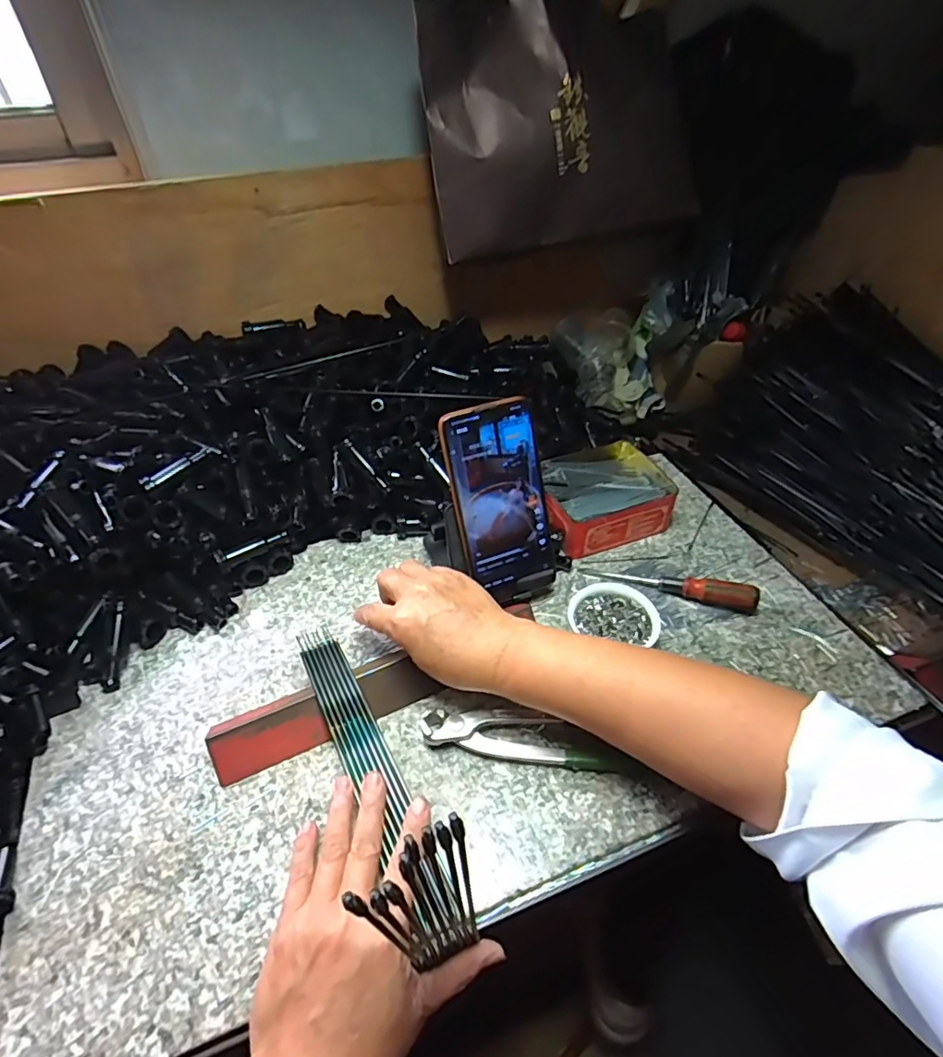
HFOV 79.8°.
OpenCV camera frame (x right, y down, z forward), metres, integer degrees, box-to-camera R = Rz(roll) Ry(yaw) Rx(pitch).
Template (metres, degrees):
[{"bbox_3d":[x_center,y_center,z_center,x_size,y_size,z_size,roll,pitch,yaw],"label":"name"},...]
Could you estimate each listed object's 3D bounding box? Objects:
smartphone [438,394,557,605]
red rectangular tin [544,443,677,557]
[{"bbox_3d":[0.025,-0.018,0.459,0.075,0.166,0.005,-18,21,-15],"label":"smartphone"},{"bbox_3d":[0.129,-0.037,0.579,0.133,0.045,0.121,-17,46,-15],"label":"red rectangular tin"}]

